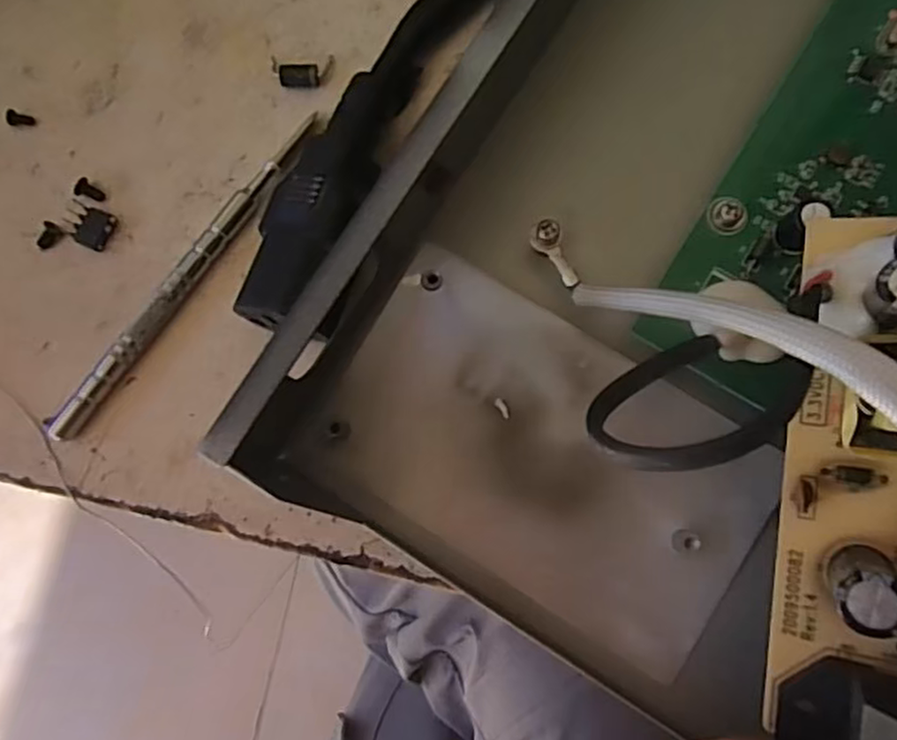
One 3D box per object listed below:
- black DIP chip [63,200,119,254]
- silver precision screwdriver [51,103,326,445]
[{"bbox_3d":[-0.086,-0.034,0.161,0.010,0.005,0.010,21,85,6],"label":"black DIP chip"},{"bbox_3d":[-0.062,-0.023,0.157,0.005,0.007,0.093,37,87,8],"label":"silver precision screwdriver"}]

